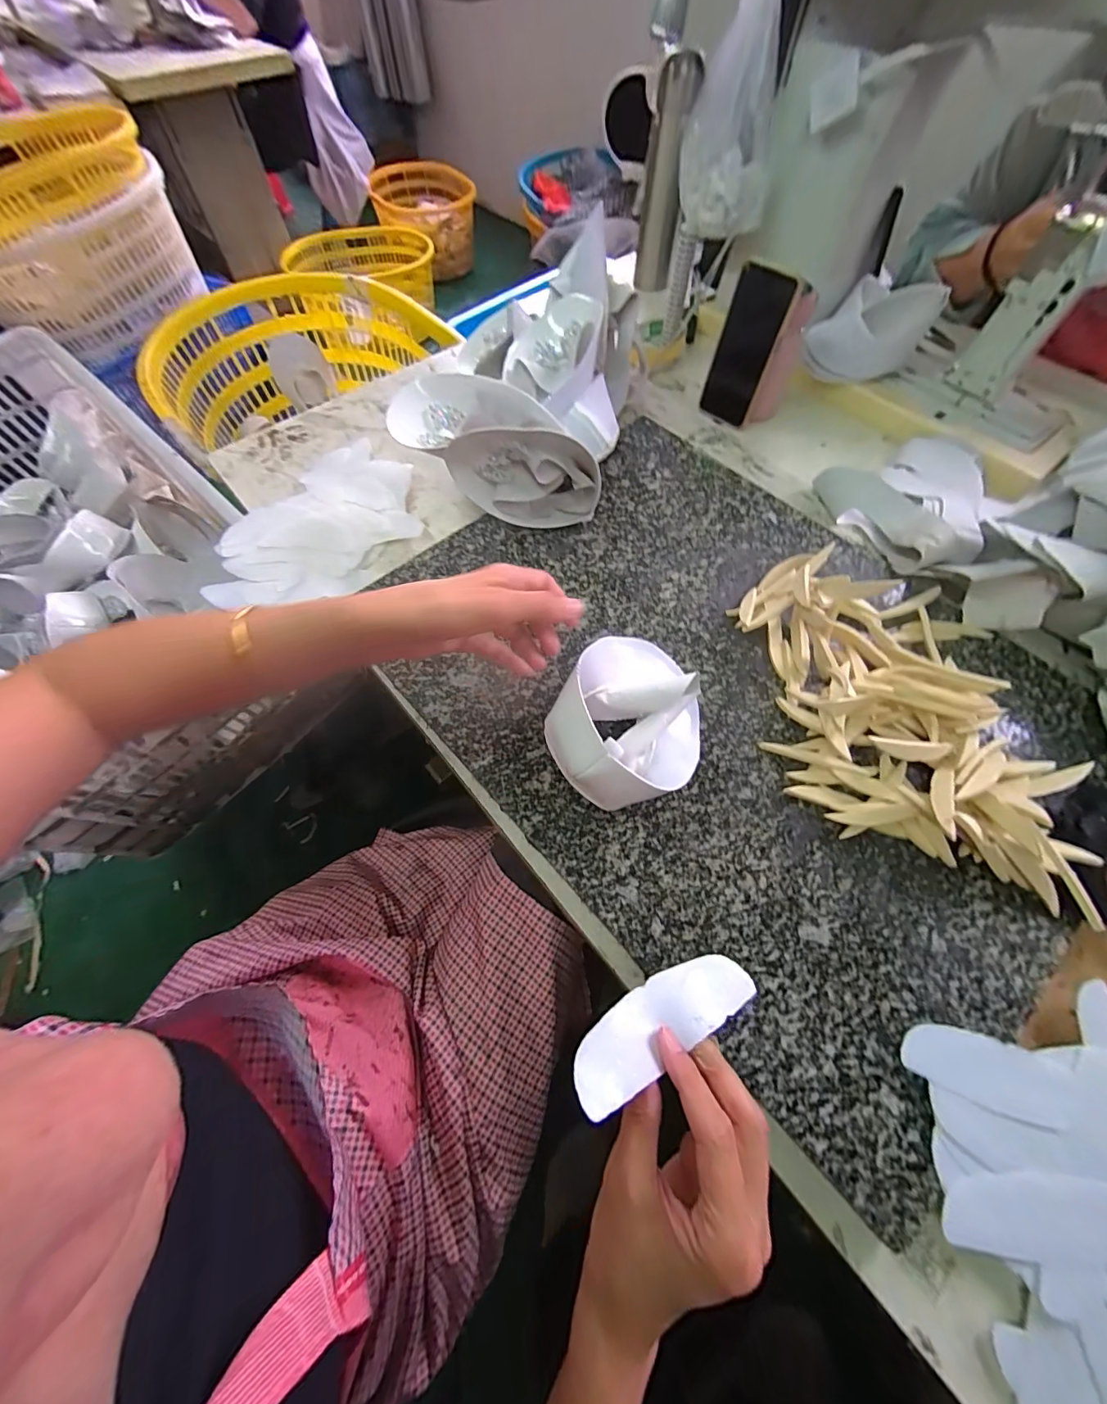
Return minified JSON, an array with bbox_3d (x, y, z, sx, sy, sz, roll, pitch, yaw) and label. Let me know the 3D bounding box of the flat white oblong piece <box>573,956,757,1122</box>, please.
[{"bbox_3d":[0.061,0.173,0.255,0.129,0.012,0.036,-8,35,-35],"label":"flat white oblong piece"}]

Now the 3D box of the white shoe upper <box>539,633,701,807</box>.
[{"bbox_3d":[0.062,0.012,0.363,0.111,0.069,0.142,30,68,14],"label":"white shoe upper"}]

